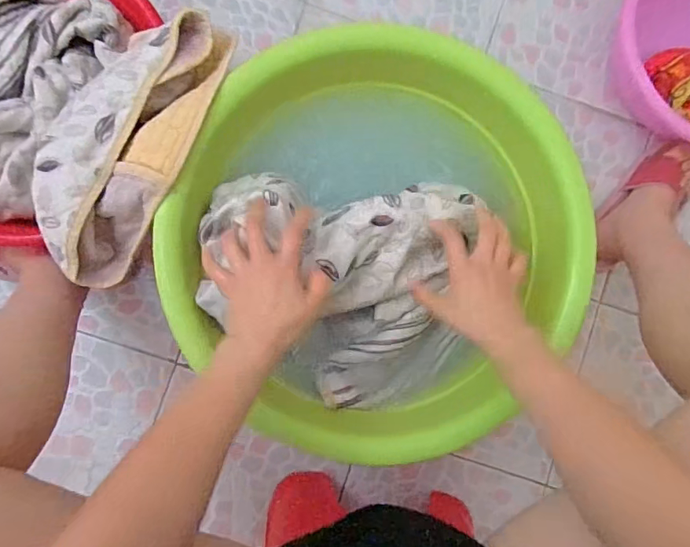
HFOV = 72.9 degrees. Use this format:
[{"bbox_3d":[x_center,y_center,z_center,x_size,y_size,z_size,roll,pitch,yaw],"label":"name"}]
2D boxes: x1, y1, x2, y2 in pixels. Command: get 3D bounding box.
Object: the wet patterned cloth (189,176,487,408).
[{"bbox_3d":[-0.007,0.017,0.545,0.297,0.091,0.269,8,86,-2],"label":"wet patterned cloth"}]

